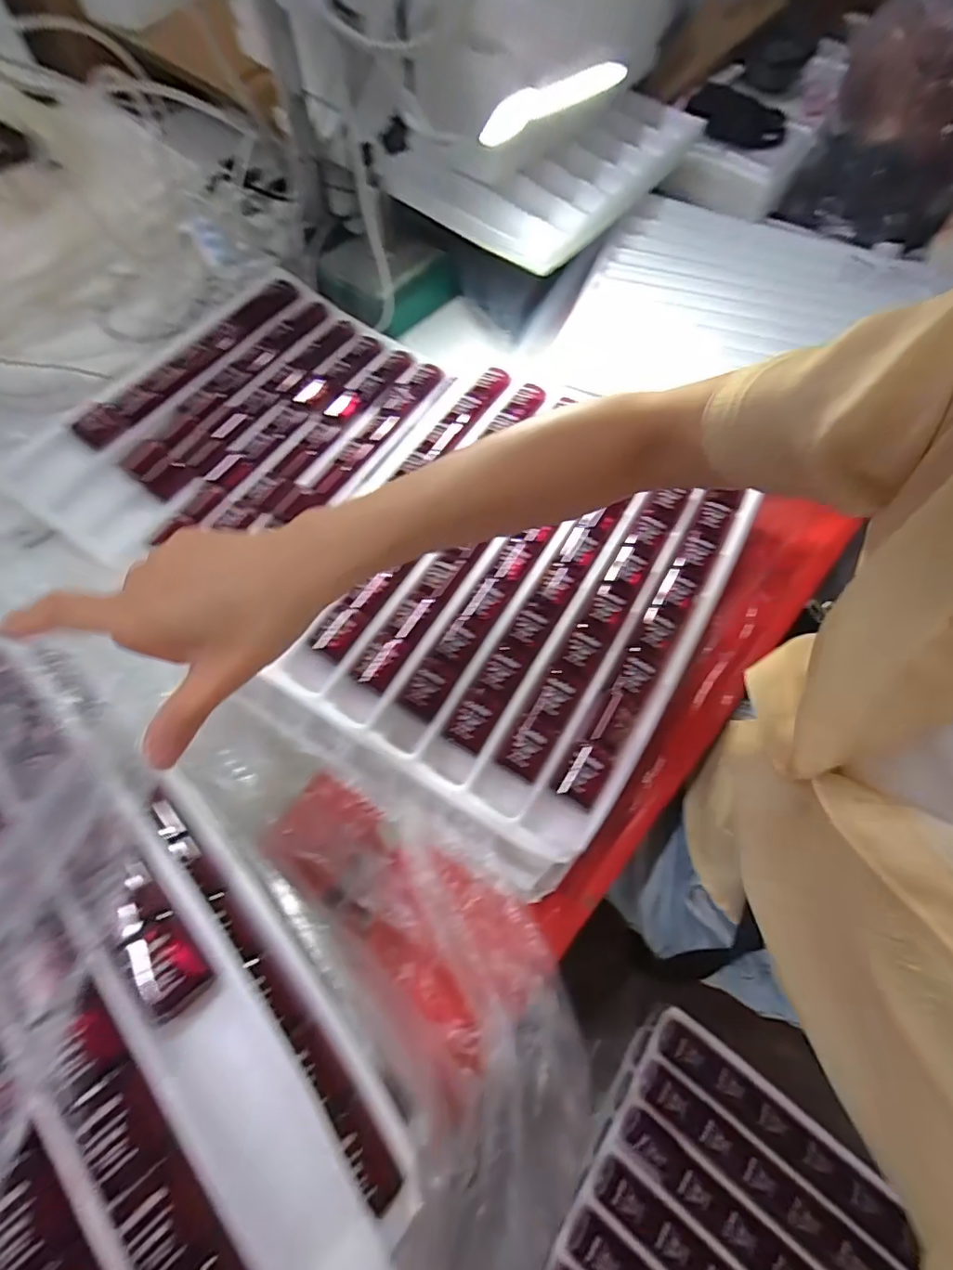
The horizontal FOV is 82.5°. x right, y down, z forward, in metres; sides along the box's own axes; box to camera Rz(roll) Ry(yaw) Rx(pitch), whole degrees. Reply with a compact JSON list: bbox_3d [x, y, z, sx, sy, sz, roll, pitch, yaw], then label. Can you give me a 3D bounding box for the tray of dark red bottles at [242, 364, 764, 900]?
[{"bbox_3d":[0.026,-0.059,0.459,0.324,0.043,0.406,31,68,14],"label":"tray of dark red bottles"}]

